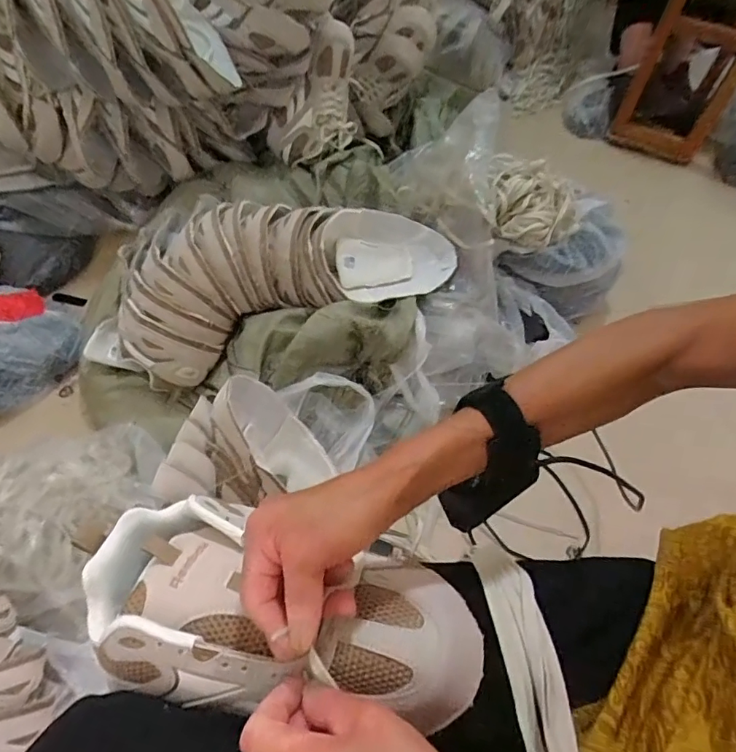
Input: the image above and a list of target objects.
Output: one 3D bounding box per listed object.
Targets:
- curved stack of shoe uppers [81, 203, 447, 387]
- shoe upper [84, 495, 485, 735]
[{"bbox_3d":[-0.146,-0.178,0.783,0.566,0.122,0.237,-22,60,-19],"label":"curved stack of shoe uppers"},{"bbox_3d":[-0.058,0.142,0.313,0.250,0.060,0.111,10,56,6],"label":"shoe upper"}]

